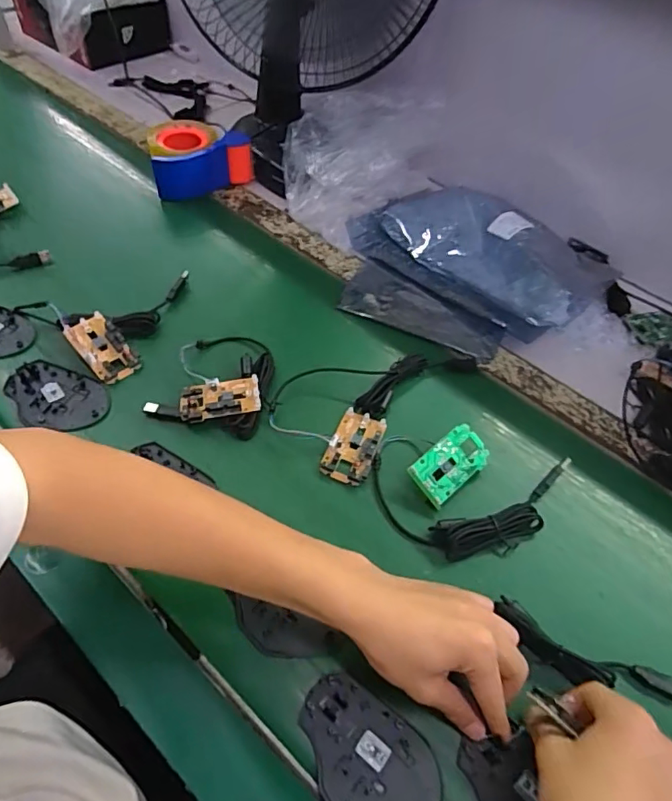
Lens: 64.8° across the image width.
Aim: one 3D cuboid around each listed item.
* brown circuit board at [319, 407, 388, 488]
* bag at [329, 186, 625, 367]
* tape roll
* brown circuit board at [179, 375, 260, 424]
[{"bbox_3d":[0.018,0.045,0.522,0.046,0.013,0.079,19,53,9],"label":"brown circuit board"},{"bbox_3d":[0.150,-0.169,0.671,0.305,0.053,0.274,38,58,22],"label":"bag"},{"bbox_3d":[-0.197,-0.361,0.775,0.139,0.063,0.129,-12,55,-13],"label":"tape roll"},{"bbox_3d":[-0.116,0.000,0.530,0.077,0.015,0.043,-4,52,-9],"label":"brown circuit board"}]

